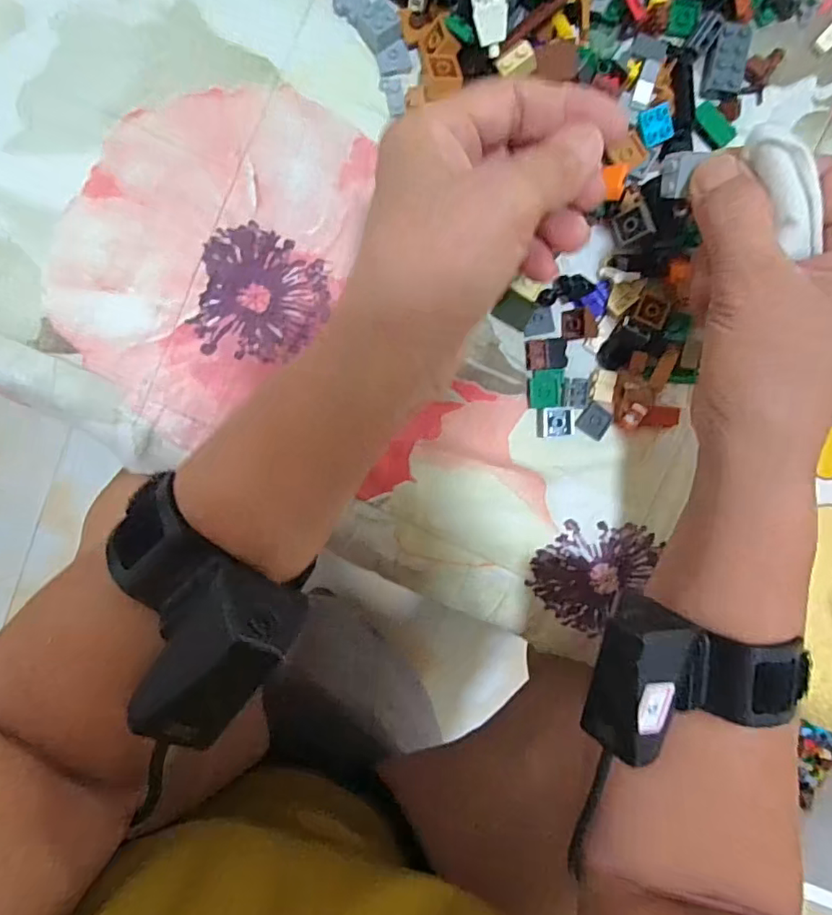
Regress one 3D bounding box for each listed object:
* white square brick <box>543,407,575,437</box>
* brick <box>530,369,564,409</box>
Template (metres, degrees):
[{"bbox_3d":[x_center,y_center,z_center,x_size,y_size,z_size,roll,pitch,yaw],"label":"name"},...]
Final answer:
[{"bbox_3d":[0.077,-0.019,0.289,0.017,0.004,0.015,0,99,-2],"label":"white square brick"},{"bbox_3d":[0.070,-0.036,0.288,0.018,0.004,0.020,-2,99,-2],"label":"brick"}]

